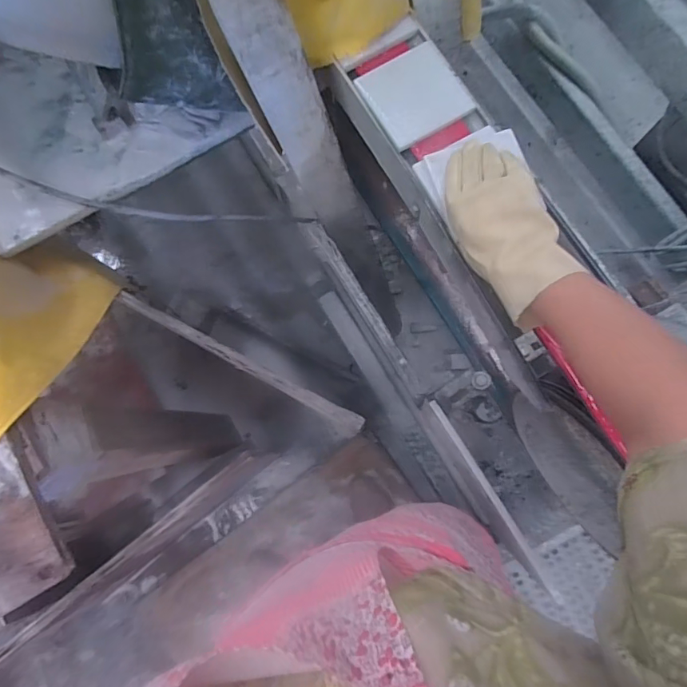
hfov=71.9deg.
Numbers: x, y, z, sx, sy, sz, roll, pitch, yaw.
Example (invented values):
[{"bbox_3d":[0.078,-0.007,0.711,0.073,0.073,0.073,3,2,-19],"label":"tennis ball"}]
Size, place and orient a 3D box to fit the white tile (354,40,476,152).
[{"bbox_3d":[0.081,-0.283,0.537,0.099,0.011,0.104,-29,79,-4],"label":"white tile"}]

